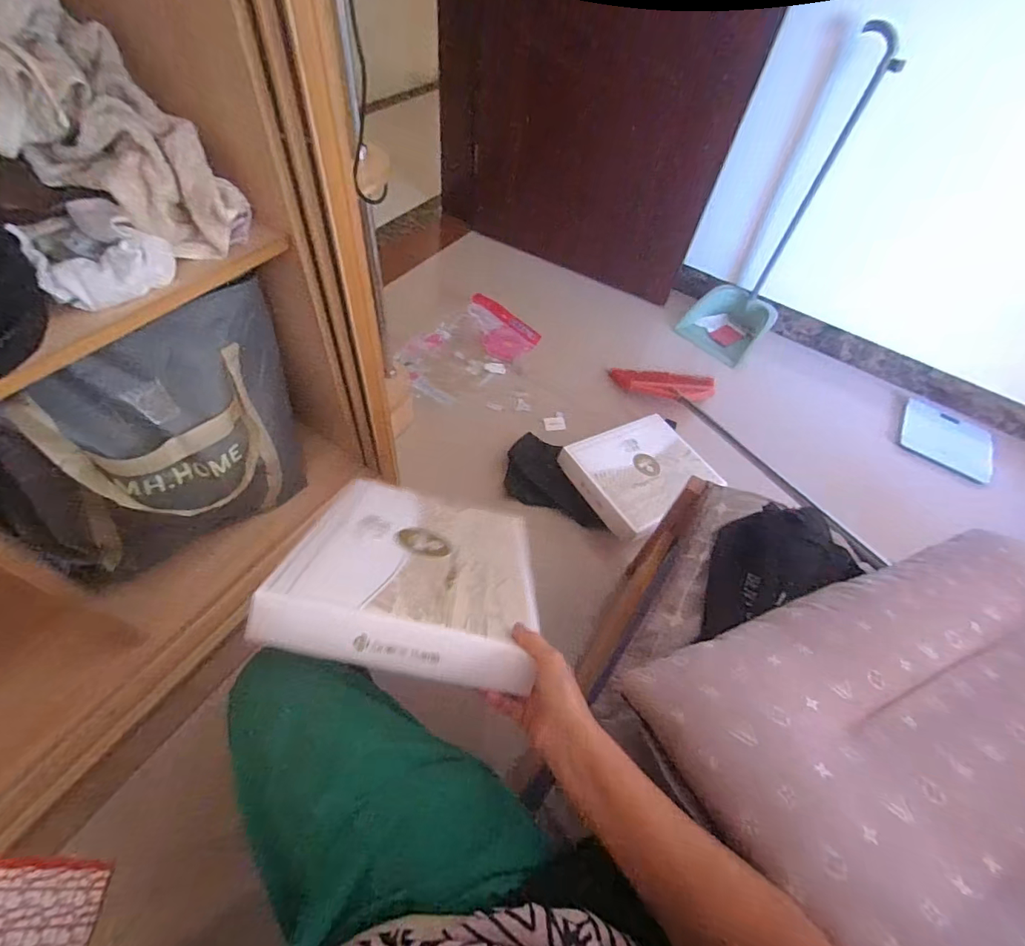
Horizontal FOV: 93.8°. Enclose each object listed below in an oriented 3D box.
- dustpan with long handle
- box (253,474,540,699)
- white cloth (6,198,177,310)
[{"bbox_3d":[0.801,-0.758,1.463,0.286,0.855,0.211,26,57,15],"label":"dustpan with long handle"},{"bbox_3d":[-0.115,0.115,0.617,0.279,0.056,0.352,16,17,-8],"label":"box"},{"bbox_3d":[-0.489,-0.265,0.566,0.131,0.063,0.138,-36,64,-25],"label":"white cloth"}]

